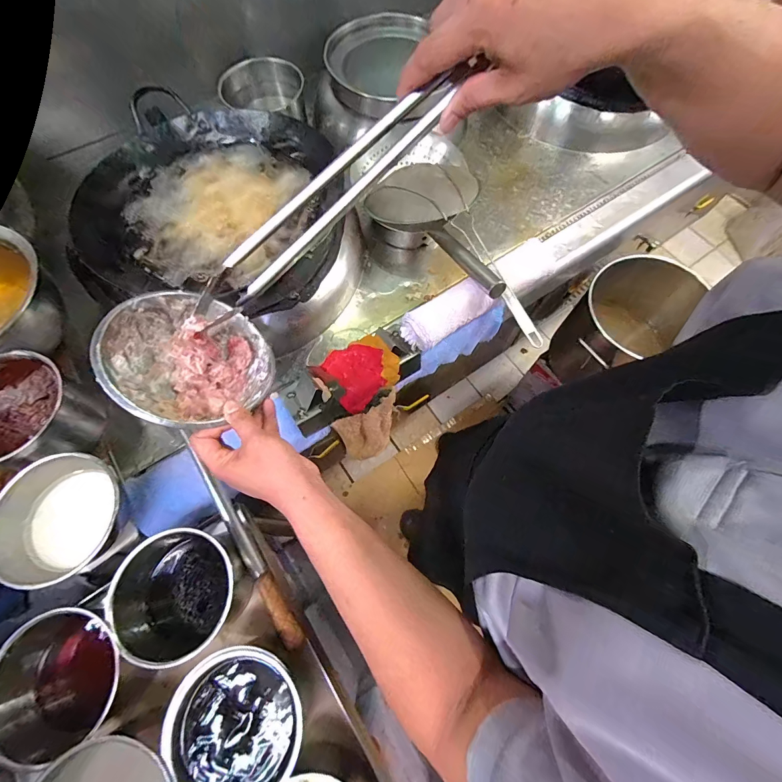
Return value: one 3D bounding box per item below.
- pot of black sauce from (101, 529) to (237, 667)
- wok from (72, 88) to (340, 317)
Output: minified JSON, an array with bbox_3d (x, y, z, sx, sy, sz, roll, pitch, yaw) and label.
[{"bbox_3d":[-0.286,0.272,0.498,0.135,0.091,0.149,-12,69,-5],"label":"pot of black sauce"},{"bbox_3d":[-0.307,-0.330,0.685,0.397,0.124,0.404,0,69,0],"label":"wok"}]

